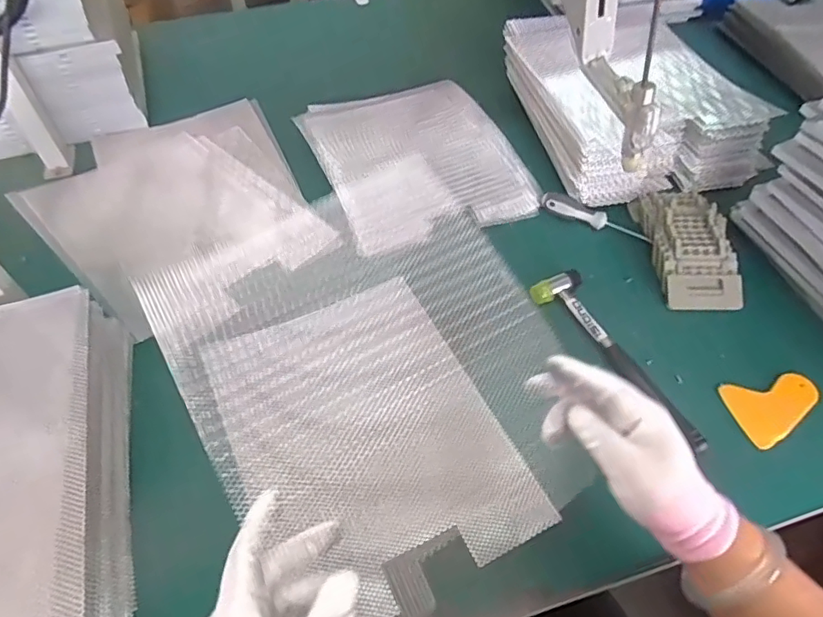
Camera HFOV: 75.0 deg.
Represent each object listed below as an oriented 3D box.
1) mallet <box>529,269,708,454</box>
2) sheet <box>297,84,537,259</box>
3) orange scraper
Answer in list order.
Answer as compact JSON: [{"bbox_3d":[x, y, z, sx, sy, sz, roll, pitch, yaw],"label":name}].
[{"bbox_3d":[0.231,0.048,0.588,0.058,0.023,0.240,-28,57,-18],"label":"mallet"},{"bbox_3d":[-0.001,-0.238,0.794,0.272,0.024,0.356,-17,54,-11],"label":"sheet"},{"bbox_3d":[0.384,0.103,0.560,0.099,0.010,0.069,-11,53,-7],"label":"orange scraper"}]

